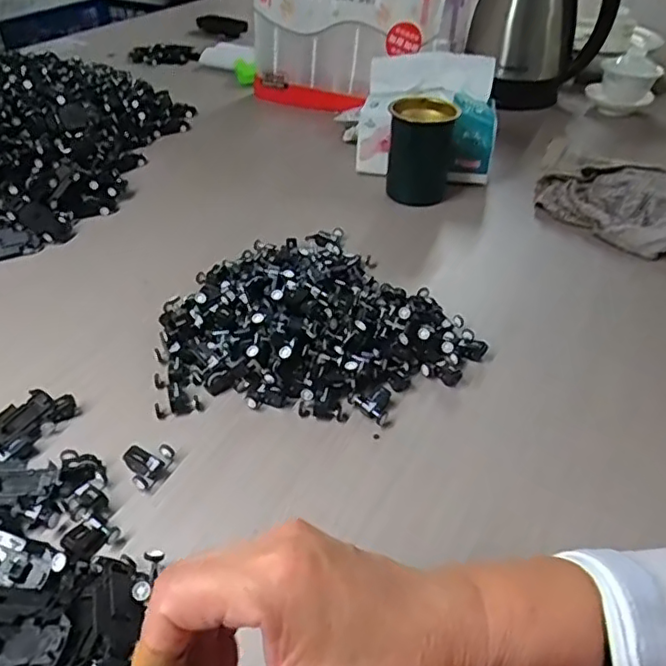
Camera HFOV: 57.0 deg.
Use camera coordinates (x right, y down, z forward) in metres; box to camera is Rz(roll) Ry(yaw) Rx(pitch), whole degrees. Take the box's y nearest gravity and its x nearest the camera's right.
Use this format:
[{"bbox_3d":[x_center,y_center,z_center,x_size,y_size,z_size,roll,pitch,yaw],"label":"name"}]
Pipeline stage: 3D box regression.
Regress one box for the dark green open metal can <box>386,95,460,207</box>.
[{"bbox_3d":[0.099,-0.207,0.698,0.070,0.097,0.075,1,39,-1],"label":"dark green open metal can"}]

